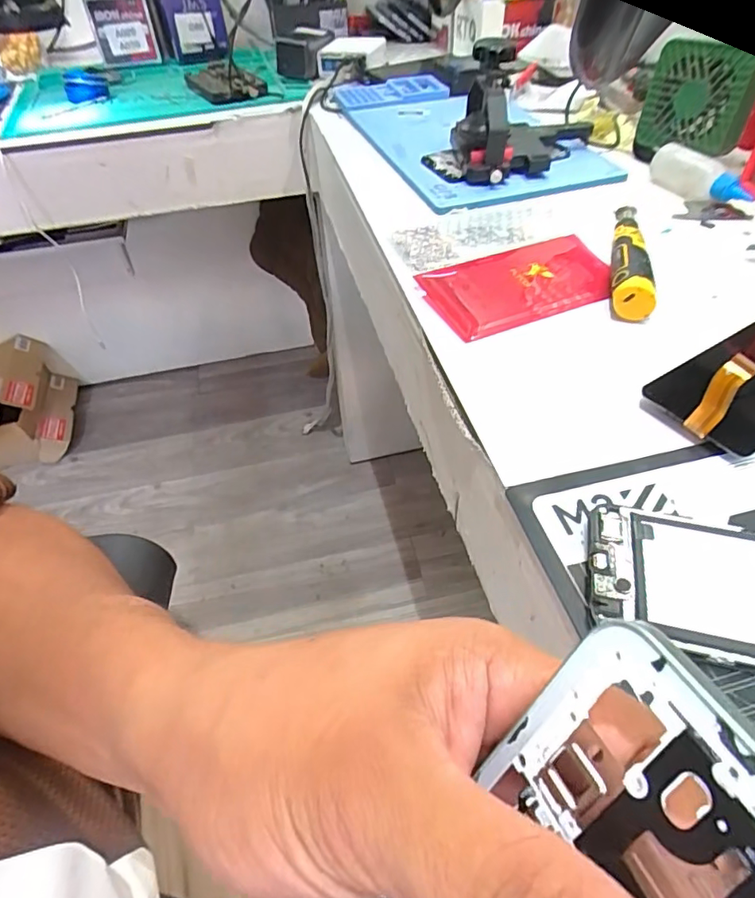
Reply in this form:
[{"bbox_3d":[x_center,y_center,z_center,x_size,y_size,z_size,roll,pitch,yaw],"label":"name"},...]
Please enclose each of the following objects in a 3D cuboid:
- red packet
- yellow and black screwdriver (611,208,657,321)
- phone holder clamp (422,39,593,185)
[{"bbox_3d":[0.119,-0.137,0.440,0.164,0.015,0.095,-19,50,-14],"label":"red packet"},{"bbox_3d":[0.207,-0.164,0.443,0.029,0.030,0.165,9,49,11],"label":"yellow and black screwdriver"},{"bbox_3d":[0.142,-0.369,0.576,0.124,0.112,0.162,36,58,29],"label":"phone holder clamp"}]

